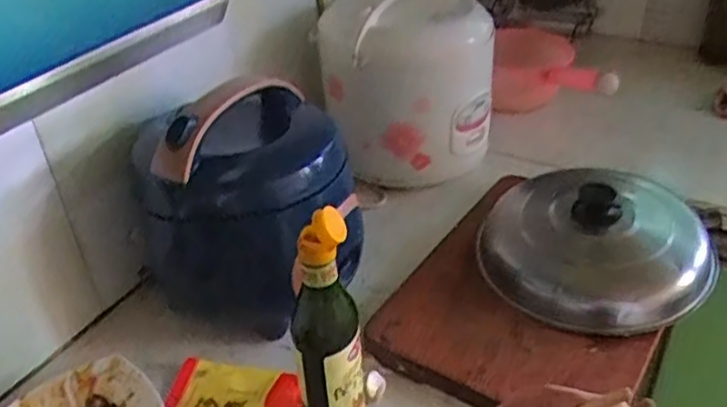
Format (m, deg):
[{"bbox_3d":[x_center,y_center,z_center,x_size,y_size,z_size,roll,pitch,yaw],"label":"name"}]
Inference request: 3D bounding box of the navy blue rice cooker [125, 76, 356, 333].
[{"bbox_3d":[-0.109,0.012,0.771,0.192,0.232,0.195,14,38,23],"label":"navy blue rice cooker"}]

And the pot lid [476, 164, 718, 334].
[{"bbox_3d":[0.273,0.043,0.794,0.252,0.087,0.225,14,38,23],"label":"pot lid"}]

